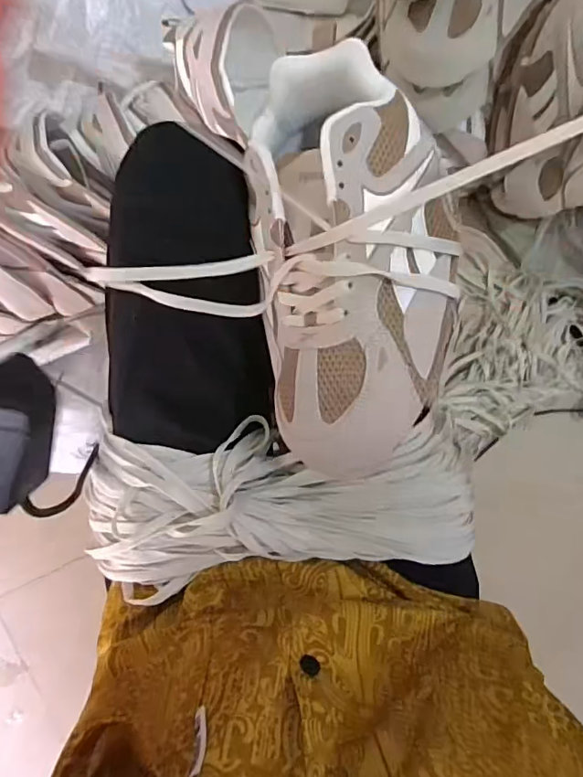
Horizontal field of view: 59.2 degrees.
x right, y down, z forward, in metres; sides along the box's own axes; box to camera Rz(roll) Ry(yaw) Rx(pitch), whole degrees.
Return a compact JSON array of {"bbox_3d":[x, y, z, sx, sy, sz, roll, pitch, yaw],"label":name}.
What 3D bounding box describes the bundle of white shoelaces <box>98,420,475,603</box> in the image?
[{"bbox_3d":[-0.008,0.088,0.383,0.290,0.051,0.123,-5,93,4],"label":"bundle of white shoelaces"}]

